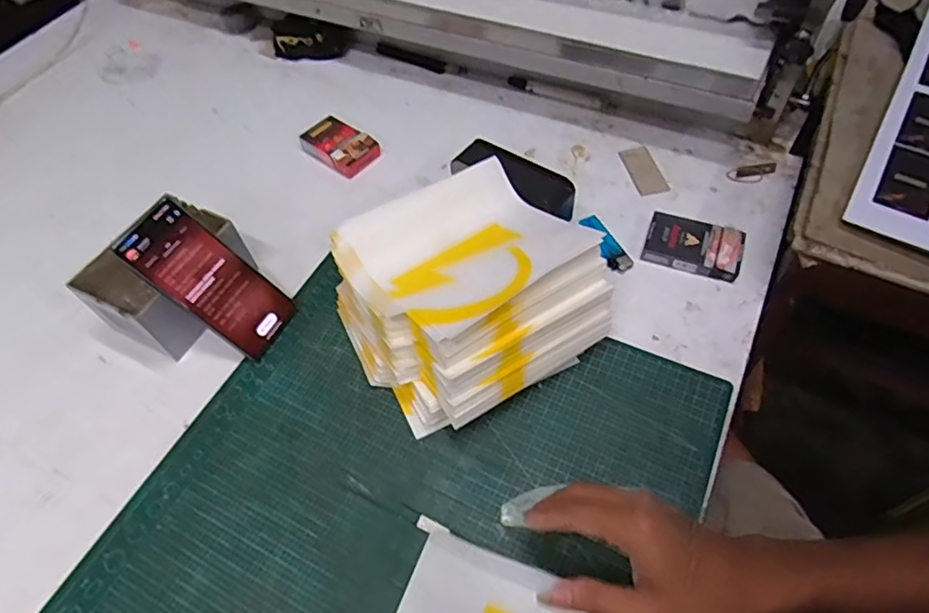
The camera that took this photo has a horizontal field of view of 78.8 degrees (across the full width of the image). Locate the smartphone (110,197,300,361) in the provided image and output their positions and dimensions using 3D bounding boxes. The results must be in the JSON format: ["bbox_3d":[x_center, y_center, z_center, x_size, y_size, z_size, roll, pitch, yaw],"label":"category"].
[{"bbox_3d":[-0.248,-0.025,0.556,0.013,0.166,0.072,-14,39,51],"label":"smartphone"}]

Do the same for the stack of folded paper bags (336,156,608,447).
[{"bbox_3d":[0.000,-0.017,0.541,0.224,0.111,0.212,-31,59,-16],"label":"stack of folded paper bags"}]

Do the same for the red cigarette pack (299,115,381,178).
[{"bbox_3d":[-0.164,-0.210,0.737,0.103,0.025,0.062,32,63,23],"label":"red cigarette pack"}]

